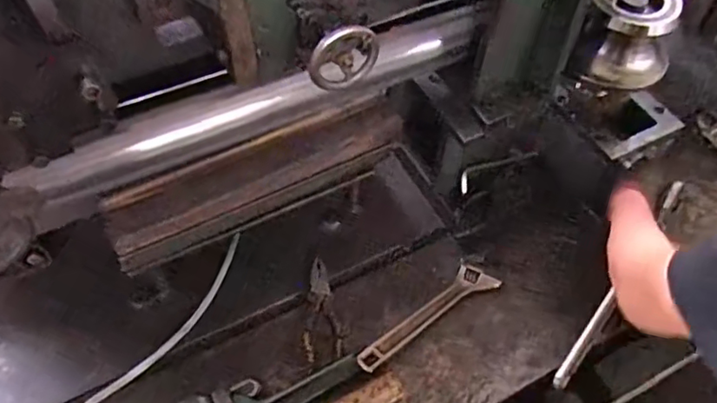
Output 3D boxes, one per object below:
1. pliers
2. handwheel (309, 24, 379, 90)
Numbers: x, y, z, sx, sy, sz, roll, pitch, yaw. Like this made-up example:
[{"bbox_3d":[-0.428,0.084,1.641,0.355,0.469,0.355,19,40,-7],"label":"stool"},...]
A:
[{"bbox_3d":[-0.061,0.172,0.964,0.058,0.020,0.197,-2,42,-4],"label":"pliers"},{"bbox_3d":[-0.015,-0.151,0.619,0.078,0.078,0.018,-17,58,-13],"label":"handwheel"}]

